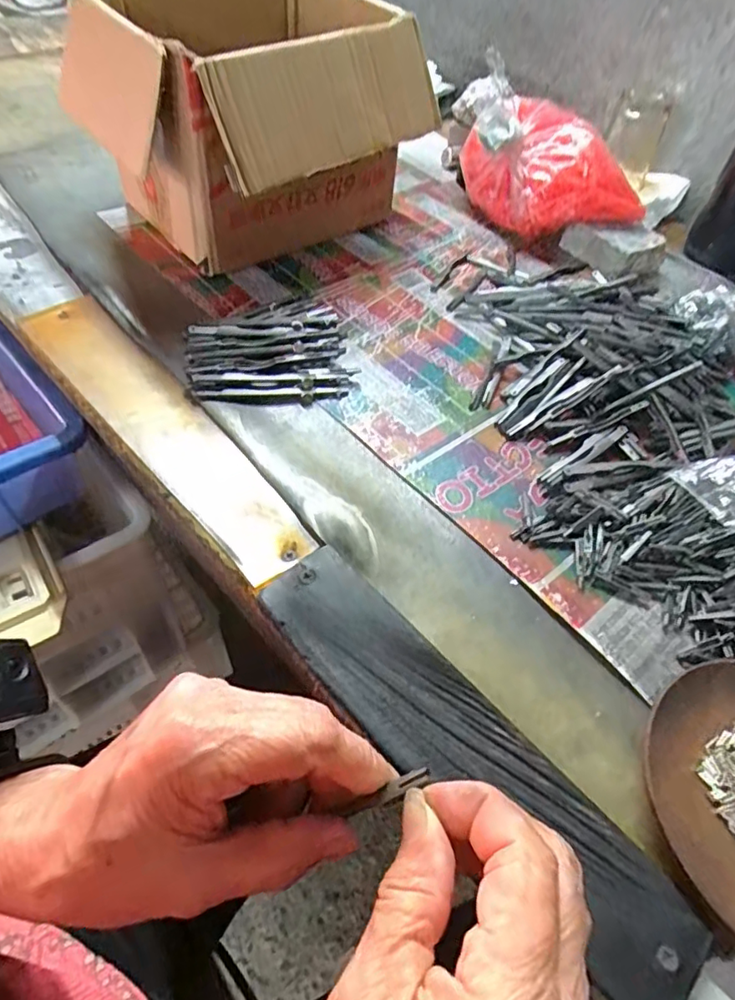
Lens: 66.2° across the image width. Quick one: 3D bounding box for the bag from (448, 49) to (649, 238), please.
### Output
[{"bbox_3d":[0.164,-0.311,0.525,0.120,0.111,0.155,-21,57,-20],"label":"bag"}]

